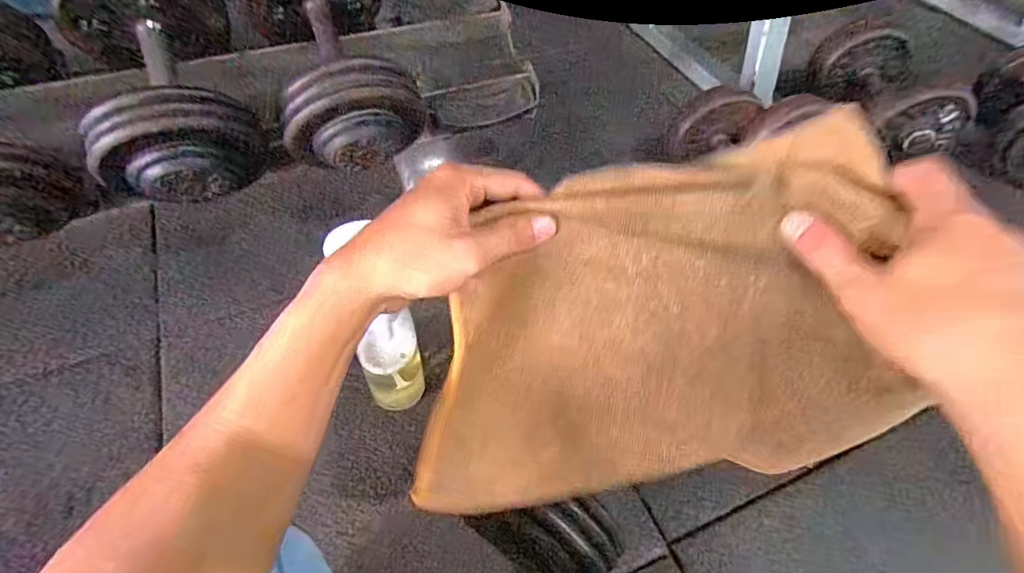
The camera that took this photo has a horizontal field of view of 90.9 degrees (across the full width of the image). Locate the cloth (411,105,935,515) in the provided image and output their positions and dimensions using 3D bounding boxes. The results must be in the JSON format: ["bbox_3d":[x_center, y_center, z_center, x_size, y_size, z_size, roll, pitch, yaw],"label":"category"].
[{"bbox_3d":[0.071,0.027,0.299,0.302,0.061,0.189,-15,90,18],"label":"cloth"}]

